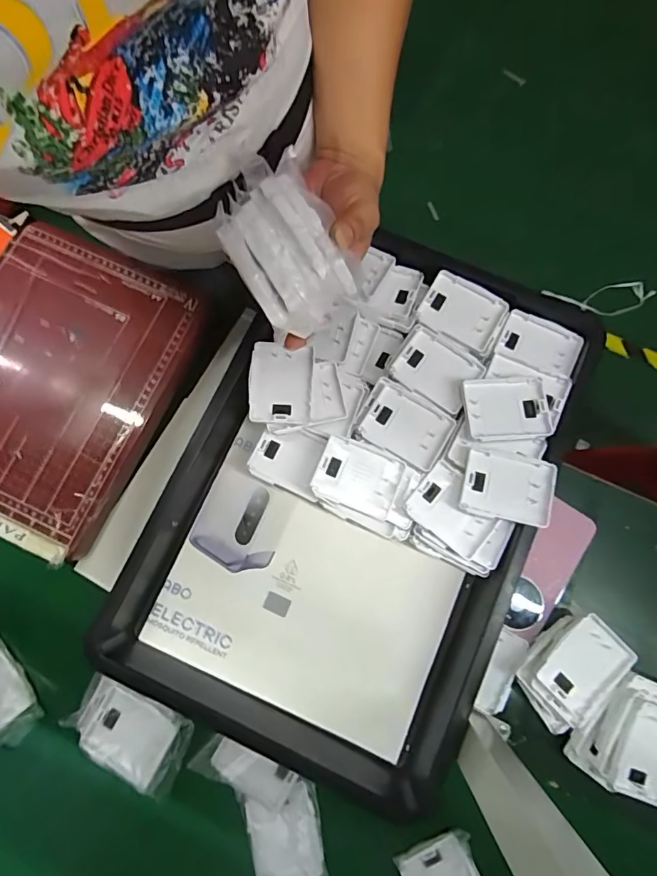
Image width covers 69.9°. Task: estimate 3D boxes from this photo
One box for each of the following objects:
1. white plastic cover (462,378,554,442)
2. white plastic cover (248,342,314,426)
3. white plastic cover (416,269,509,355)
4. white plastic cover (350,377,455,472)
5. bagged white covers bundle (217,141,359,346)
[{"bbox_3d":[0.190,-0.032,0.504,0.088,0.011,0.069,-5,74,-3],"label":"white plastic cover"},{"bbox_3d":[-0.052,-0.058,0.510,0.066,0.017,0.087,2,80,0],"label":"white plastic cover"},{"bbox_3d":[0.153,-0.144,0.535,0.091,0.013,0.070,29,81,5],"label":"white plastic cover"},{"bbox_3d":[0.082,-0.016,0.508,0.094,0.006,0.071,30,81,5],"label":"white plastic cover"},{"bbox_3d":[-0.036,-0.146,0.369,0.079,0.064,0.127,-28,81,-5],"label":"bagged white covers bundle"}]

